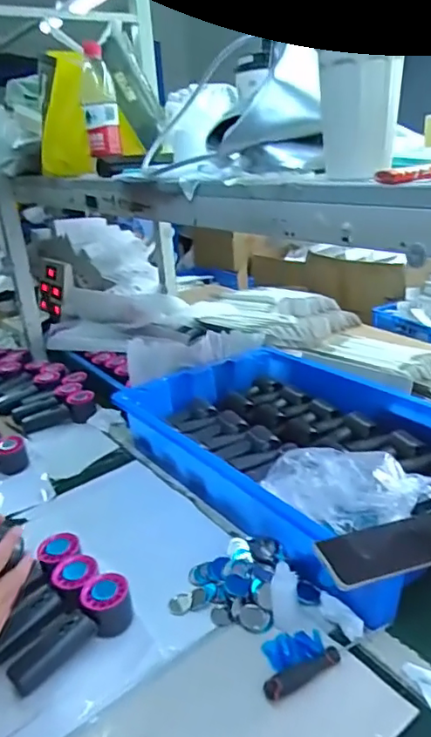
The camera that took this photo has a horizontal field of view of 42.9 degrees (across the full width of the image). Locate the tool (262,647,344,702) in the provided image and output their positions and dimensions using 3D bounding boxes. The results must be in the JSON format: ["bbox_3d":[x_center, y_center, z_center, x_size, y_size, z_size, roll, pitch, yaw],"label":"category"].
[{"bbox_3d":[0.096,0.320,0.582,0.095,0.015,0.023,-18,27,-22],"label":"tool"}]

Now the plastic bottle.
[{"bbox_3d":[-0.222,-0.510,1.040,0.063,0.193,0.073,-10,25,-5],"label":"plastic bottle"}]

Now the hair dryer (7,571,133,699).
[{"bbox_3d":[-0.168,0.314,0.649,0.066,0.055,0.156,13,32,37],"label":"hair dryer"}]

